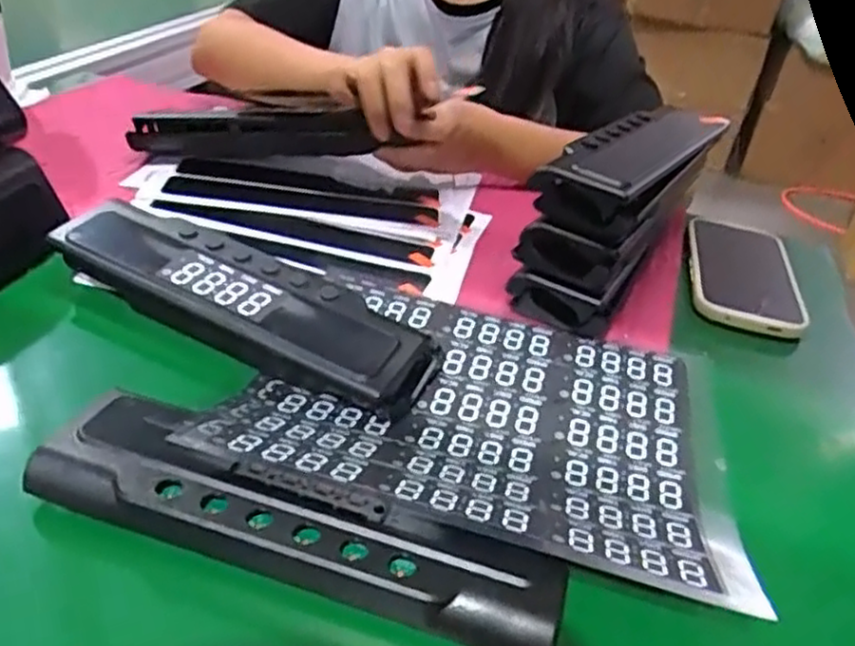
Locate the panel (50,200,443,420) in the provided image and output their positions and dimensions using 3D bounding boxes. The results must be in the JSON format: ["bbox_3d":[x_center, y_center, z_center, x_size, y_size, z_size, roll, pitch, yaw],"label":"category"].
[{"bbox_3d":[-0.114,-0.014,0.460,0.247,0.041,0.068,19,36,17],"label":"panel"}]

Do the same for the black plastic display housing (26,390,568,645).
[{"bbox_3d":[-0.059,0.093,0.337,0.239,0.032,0.059,16,35,13],"label":"black plastic display housing"}]

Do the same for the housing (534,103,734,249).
[{"bbox_3d":[0.159,-0.119,0.548,0.067,0.038,0.237,25,38,25],"label":"housing"}]

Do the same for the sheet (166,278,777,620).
[{"bbox_3d":[0.031,0.048,0.418,0.260,0.031,0.204,12,34,7],"label":"sheet"}]

